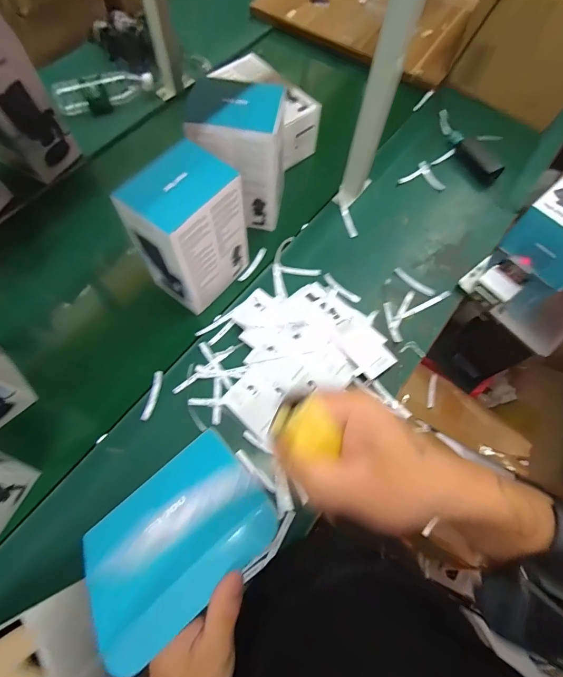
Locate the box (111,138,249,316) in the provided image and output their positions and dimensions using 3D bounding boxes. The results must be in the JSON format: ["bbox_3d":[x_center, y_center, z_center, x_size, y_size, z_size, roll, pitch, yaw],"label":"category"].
[{"bbox_3d":[-0.150,-0.169,0.610,0.106,0.254,0.154,35,69,14],"label":"box"}]

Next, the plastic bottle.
[{"bbox_3d":[-0.434,-0.608,0.866,0.235,0.066,0.072,-18,67,-10],"label":"plastic bottle"}]

